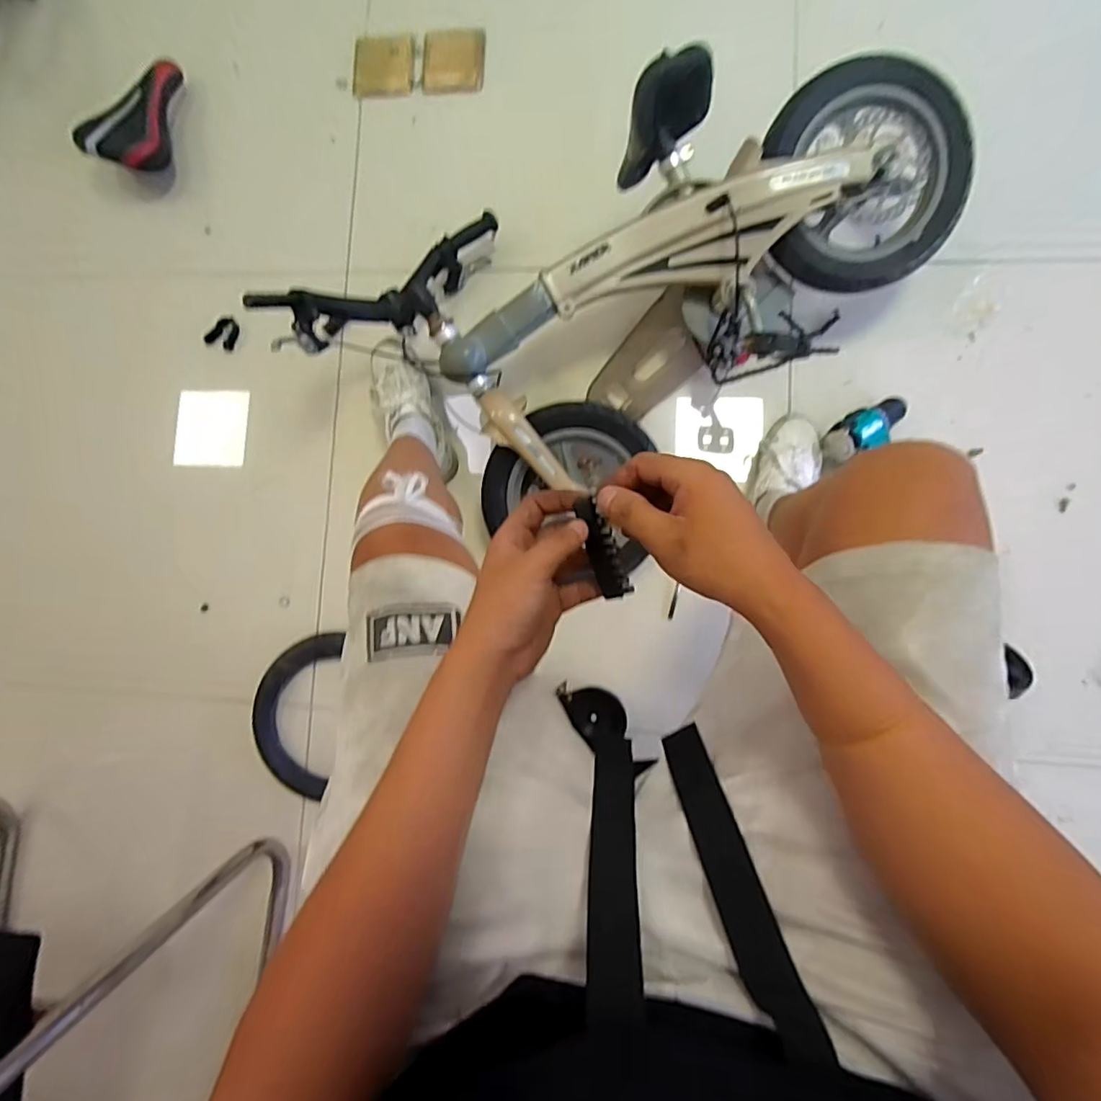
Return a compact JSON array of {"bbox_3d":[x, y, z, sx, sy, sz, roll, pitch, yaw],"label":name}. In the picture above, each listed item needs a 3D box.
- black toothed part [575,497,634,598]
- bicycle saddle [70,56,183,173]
[{"bbox_3d":[0.038,-0.001,0.415,0.022,0.007,0.077,-18,103,7],"label":"black toothed part"},{"bbox_3d":[-0.791,-0.854,1.107,0.138,0.052,0.260,29,73,-18],"label":"bicycle saddle"}]

